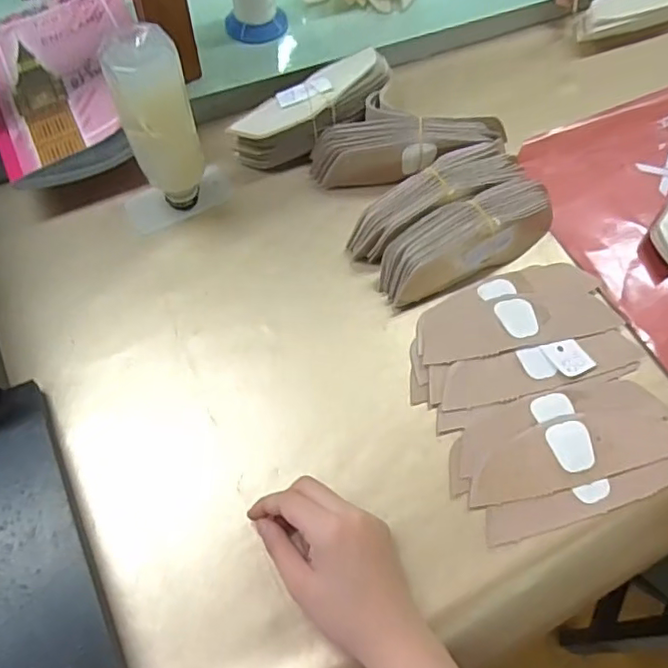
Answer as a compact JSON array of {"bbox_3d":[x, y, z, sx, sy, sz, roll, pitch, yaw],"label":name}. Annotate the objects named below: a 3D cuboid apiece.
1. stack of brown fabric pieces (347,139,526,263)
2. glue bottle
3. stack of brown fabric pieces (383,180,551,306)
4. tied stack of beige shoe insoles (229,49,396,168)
[{"bbox_3d":[0.094,-0.124,0.553,0.175,0.053,0.052,-30,66,-15],"label":"stack of brown fabric pieces"},{"bbox_3d":[-0.144,-0.168,0.507,0.054,0.170,0.047,-17,63,-10],"label":"glue bottle"},{"bbox_3d":[0.123,-0.087,0.536,0.178,0.050,0.055,-25,65,-13],"label":"stack of brown fabric pieces"},{"bbox_3d":[-0.019,-0.223,0.603,0.174,0.058,0.055,-28,66,-14],"label":"tied stack of beige shoe insoles"}]

